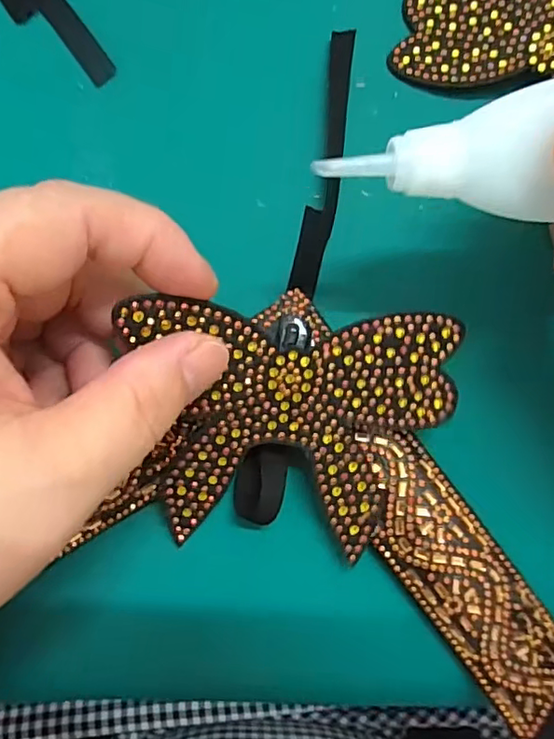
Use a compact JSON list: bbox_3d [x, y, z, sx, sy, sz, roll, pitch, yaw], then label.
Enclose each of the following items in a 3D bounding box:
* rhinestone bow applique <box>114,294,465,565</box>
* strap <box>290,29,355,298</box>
[{"bbox_3d":[0.005,0.017,0.161,0.090,0.009,0.071,2,110,-9],"label":"rhinestone bow applique"},{"bbox_3d":[0.016,-0.068,0.188,0.010,0.006,0.088,10,86,-1],"label":"strap"}]

